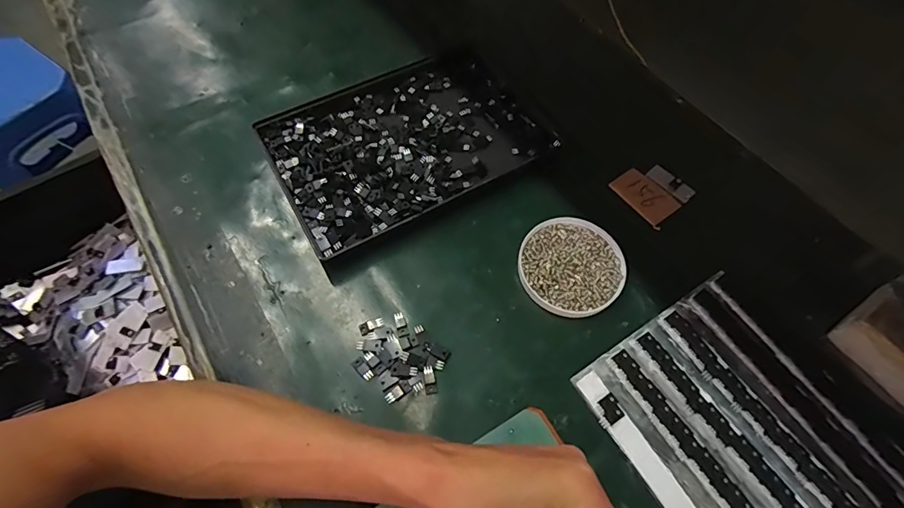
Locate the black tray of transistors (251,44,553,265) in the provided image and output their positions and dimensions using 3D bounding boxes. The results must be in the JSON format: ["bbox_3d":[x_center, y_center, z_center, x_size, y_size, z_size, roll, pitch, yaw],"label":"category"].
[{"bbox_3d":[-0.047,-0.125,0.483,0.278,0.026,0.194,-28,66,-14],"label":"black tray of transistors"}]

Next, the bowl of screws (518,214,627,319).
[{"bbox_3d":[0.114,0.011,0.421,0.095,0.012,0.100,0,62,-1],"label":"bowl of screws"}]

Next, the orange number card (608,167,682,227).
[{"bbox_3d":[0.206,-0.062,0.471,0.045,0.007,0.066,-36,68,-18],"label":"orange number card"}]

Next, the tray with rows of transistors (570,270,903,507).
[{"bbox_3d":[0.238,0.158,0.345,0.175,0.011,0.243,-29,66,-15],"label":"tray with rows of transistors"}]

